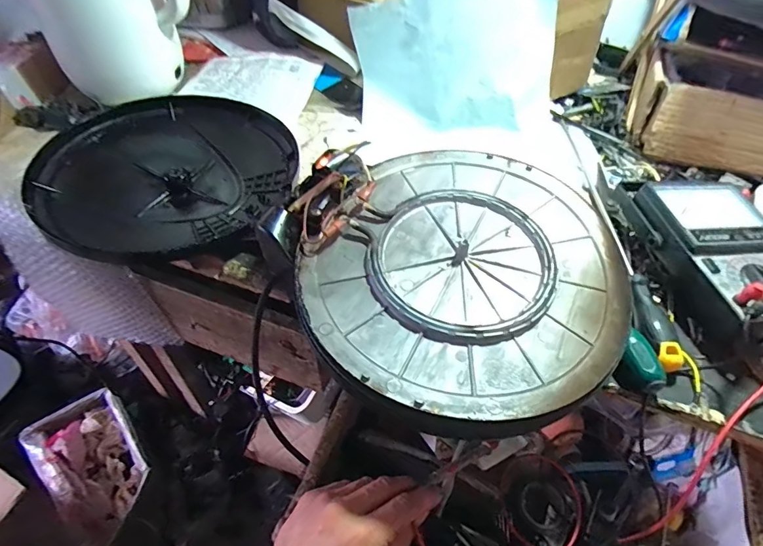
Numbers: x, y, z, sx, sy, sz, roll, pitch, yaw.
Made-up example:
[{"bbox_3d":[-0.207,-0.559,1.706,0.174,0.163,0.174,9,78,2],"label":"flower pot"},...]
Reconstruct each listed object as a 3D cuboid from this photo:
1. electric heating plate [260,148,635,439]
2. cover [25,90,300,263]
[{"bbox_3d":[0.065,-0.012,0.373,0.271,0.035,0.280,2,49,-2],"label":"electric heating plate"},{"bbox_3d":[-0.243,-0.110,0.513,0.260,0.065,0.250,14,53,-1],"label":"cover"}]

